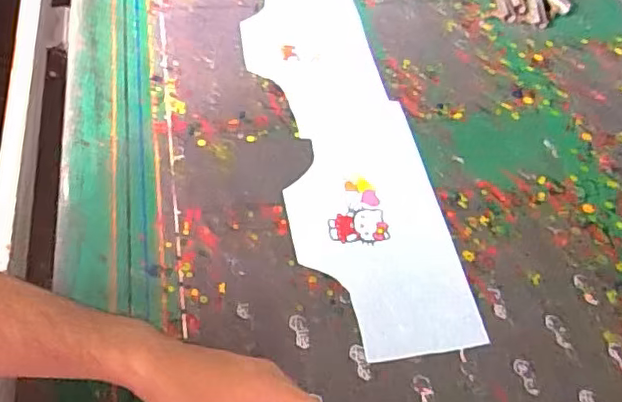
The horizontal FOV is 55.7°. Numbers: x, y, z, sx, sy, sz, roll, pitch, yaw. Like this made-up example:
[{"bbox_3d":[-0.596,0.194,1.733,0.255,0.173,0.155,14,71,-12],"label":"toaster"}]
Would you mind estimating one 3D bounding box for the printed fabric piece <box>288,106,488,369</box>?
[{"bbox_3d":[0.063,0.022,0.640,0.166,0.008,0.307,-7,56,-10],"label":"printed fabric piece"}]

